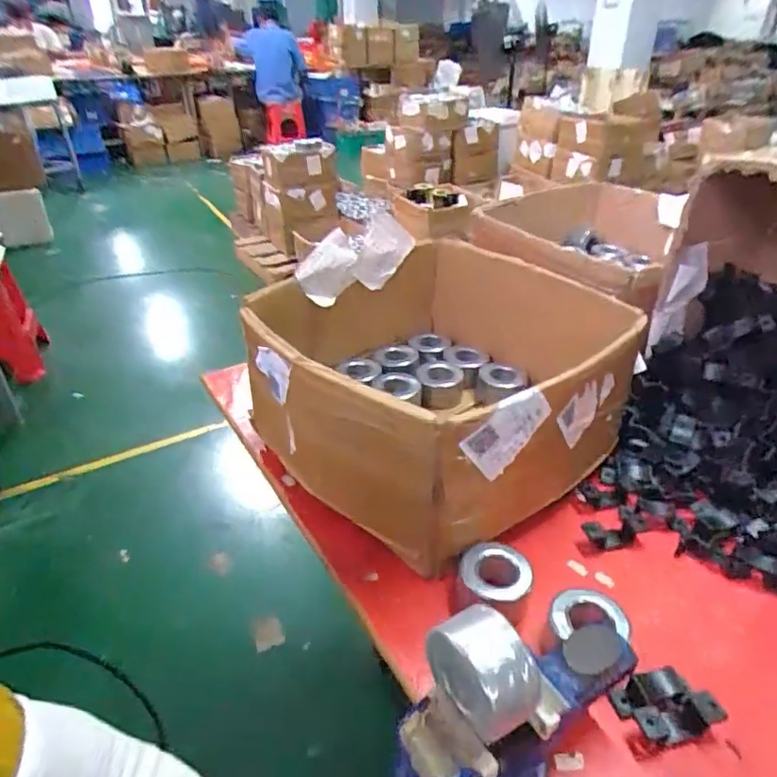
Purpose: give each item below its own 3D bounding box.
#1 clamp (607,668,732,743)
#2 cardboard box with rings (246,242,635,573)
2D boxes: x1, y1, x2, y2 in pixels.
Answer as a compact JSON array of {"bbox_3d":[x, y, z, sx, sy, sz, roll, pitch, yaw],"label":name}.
[{"bbox_3d":[0.199,0.226,0.411,0.063,0.023,0.046,-7,34,-10],"label":"clamp"},{"bbox_3d":[0.055,-0.030,0.650,0.369,0.145,0.368,-25,41,-33],"label":"cardboard box with rings"}]

